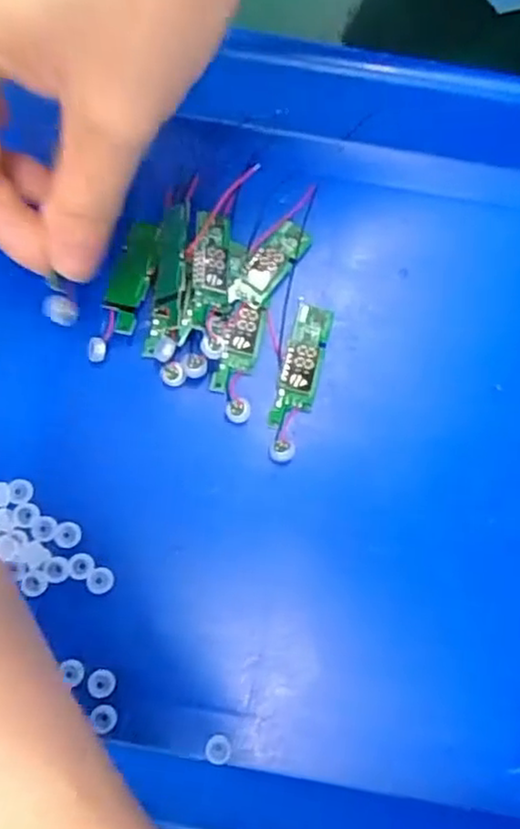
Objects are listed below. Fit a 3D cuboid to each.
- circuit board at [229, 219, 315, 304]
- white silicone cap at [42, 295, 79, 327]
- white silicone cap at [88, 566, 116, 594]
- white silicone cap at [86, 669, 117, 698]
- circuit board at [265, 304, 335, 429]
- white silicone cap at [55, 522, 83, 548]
[{"bbox_3d":[0.003,-0.051,0.231,0.014,0.008,0.034,32,80,7],"label":"circuit board"},{"bbox_3d":[-0.060,-0.031,0.204,0.009,0.006,0.009,0,78,1],"label":"white silicone cap"},{"bbox_3d":[-0.050,0.051,0.211,0.008,0.004,0.008,0,78,1],"label":"white silicone cap"},{"bbox_3d":[-0.048,0.082,0.207,0.008,0.004,0.008,0,78,1],"label":"white silicone cap"},{"bbox_3d":[0.014,-0.016,0.224,0.013,0.006,0.041,13,78,4],"label":"circuit board"},{"bbox_3d":[-0.060,0.037,0.212,0.008,0.004,0.008,0,78,1],"label":"white silicone cap"}]

